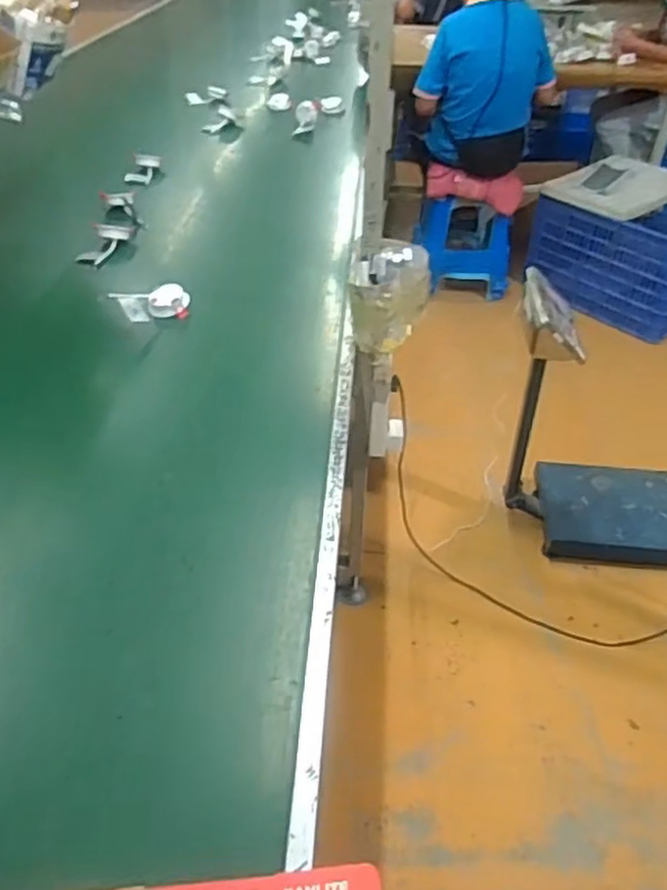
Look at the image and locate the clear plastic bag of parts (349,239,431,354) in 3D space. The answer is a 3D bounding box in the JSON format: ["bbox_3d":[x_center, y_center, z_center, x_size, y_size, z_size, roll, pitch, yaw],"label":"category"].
[{"bbox_3d":[0.092,-0.244,1.142,0.131,0.140,0.115,4,40,4],"label":"clear plastic bag of parts"}]

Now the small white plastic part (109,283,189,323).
[{"bbox_3d":[-0.316,-0.248,1.215,0.070,0.053,0.130,27,29,27],"label":"small white plastic part"}]

